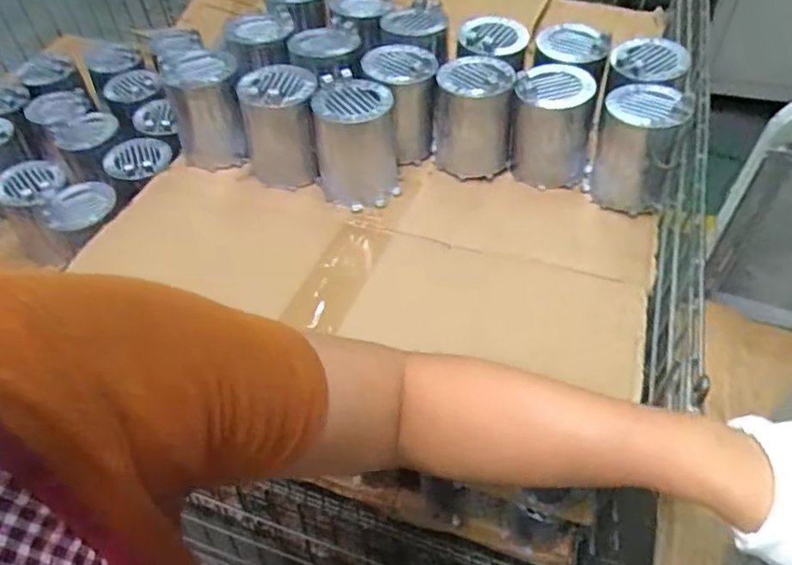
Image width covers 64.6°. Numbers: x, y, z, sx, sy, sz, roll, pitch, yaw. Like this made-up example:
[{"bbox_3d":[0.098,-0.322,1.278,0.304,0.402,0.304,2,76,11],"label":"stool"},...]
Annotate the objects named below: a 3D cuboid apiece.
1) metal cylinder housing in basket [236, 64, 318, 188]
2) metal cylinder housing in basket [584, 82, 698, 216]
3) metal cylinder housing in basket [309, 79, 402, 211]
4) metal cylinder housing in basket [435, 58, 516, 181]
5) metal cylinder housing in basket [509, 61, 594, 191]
[{"bbox_3d":[-0.135,-0.187,0.745,0.086,0.123,0.083,-3,50,0],"label":"metal cylinder housing in basket"},{"bbox_3d":[0.278,-0.156,0.715,0.093,0.127,0.107,17,53,17],"label":"metal cylinder housing in basket"},{"bbox_3d":[-0.045,-0.154,0.717,0.092,0.117,0.091,-4,50,-1],"label":"metal cylinder housing in basket"},{"bbox_3d":[0.090,-0.203,0.753,0.088,0.120,0.091,2,50,4],"label":"metal cylinder housing in basket"},{"bbox_3d":[0.185,-0.188,0.745,0.093,0.114,0.083,9,51,10],"label":"metal cylinder housing in basket"}]

